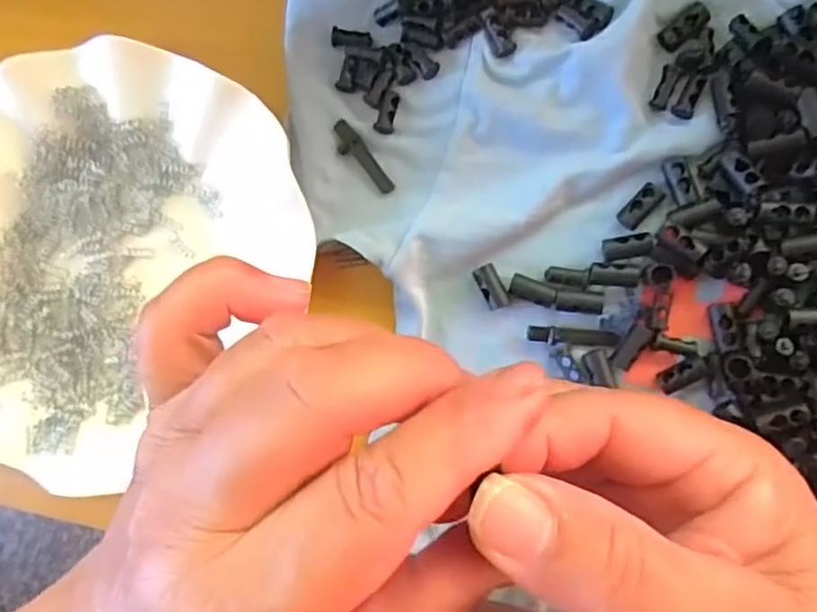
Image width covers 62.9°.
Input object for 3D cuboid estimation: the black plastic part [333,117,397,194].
[{"bbox_3d":[-0.019,-0.061,0.277,0.010,0.004,0.036,-41,85,8],"label":"black plastic part"}]

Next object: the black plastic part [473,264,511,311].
[{"bbox_3d":[0.033,-0.007,0.266,0.009,0.004,0.018,-26,87,9],"label":"black plastic part"}]

